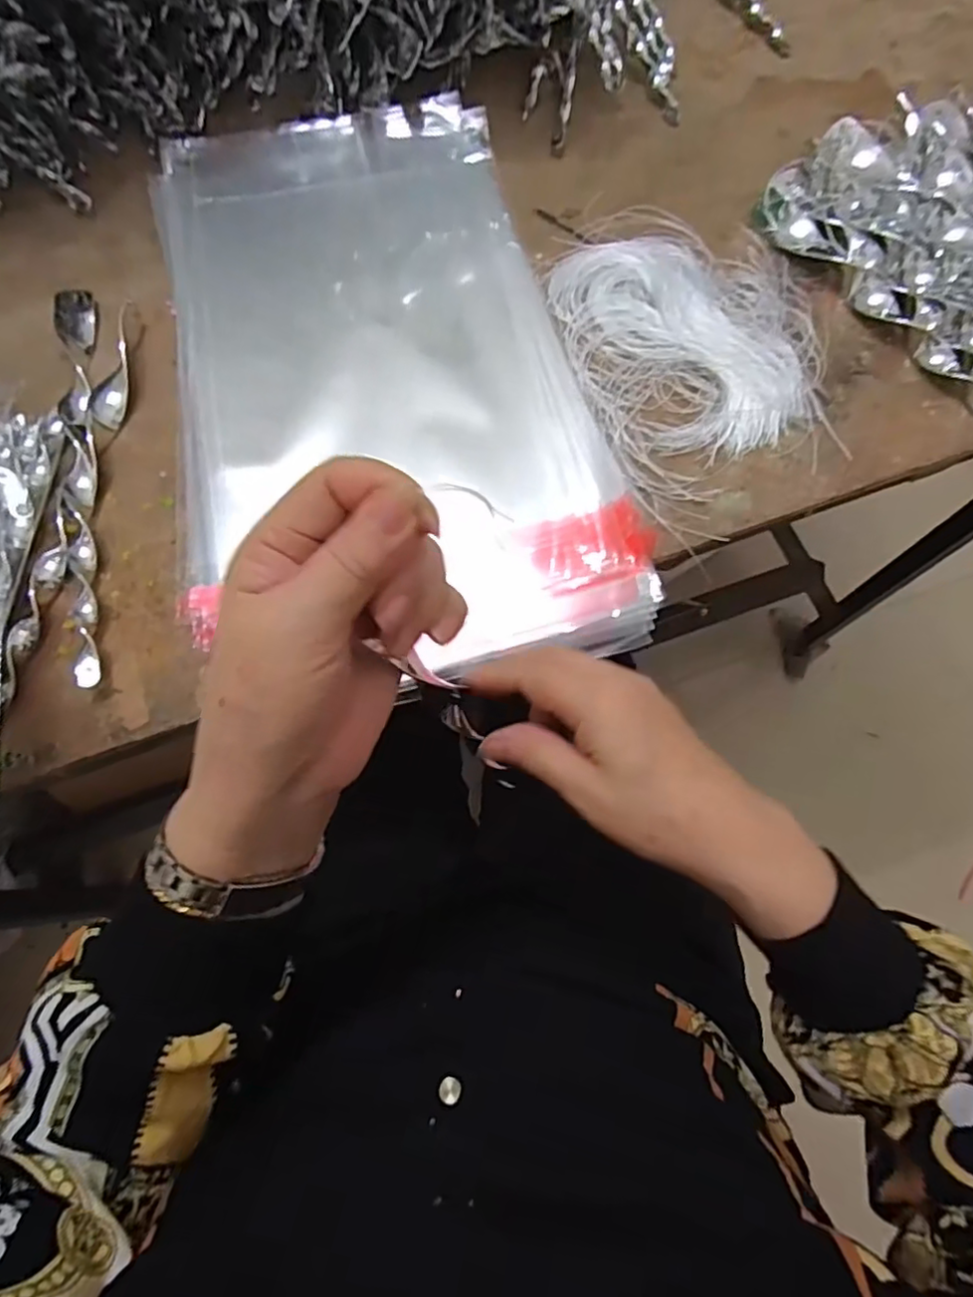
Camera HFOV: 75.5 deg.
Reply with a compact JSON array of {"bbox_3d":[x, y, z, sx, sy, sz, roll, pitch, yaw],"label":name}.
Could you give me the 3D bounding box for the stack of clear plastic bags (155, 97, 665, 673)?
[{"bbox_3d":[-0.075,-0.195,0.411,0.256,0.022,0.444,-11,72,-3],"label":"stack of clear plastic bags"}]

